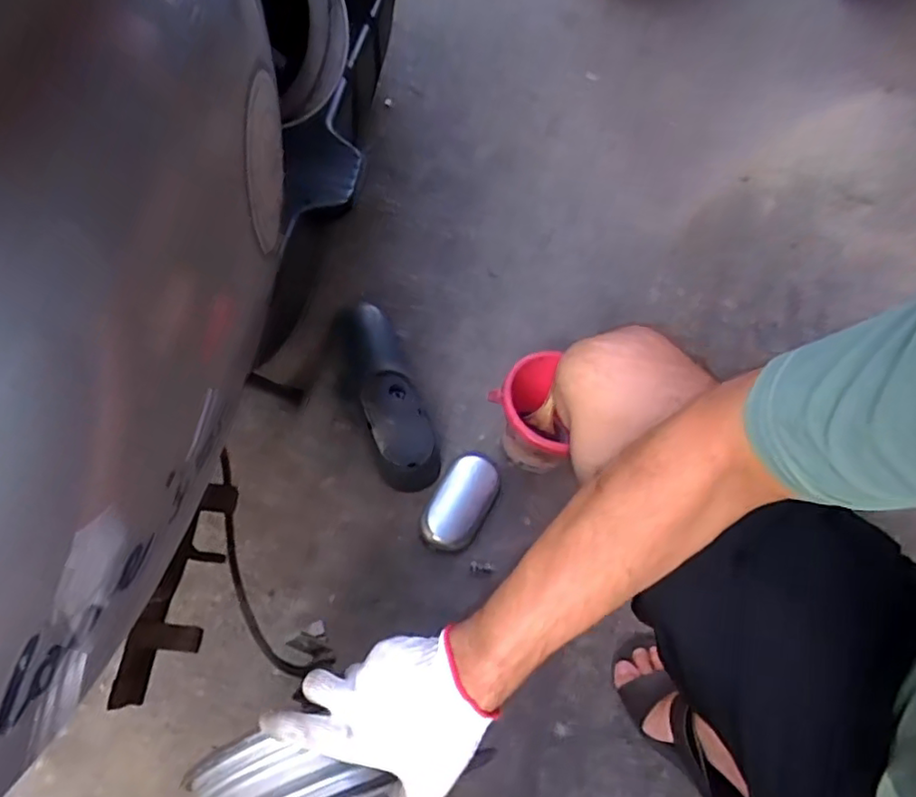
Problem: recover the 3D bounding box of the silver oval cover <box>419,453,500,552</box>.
[{"bbox_3d":[0.007,0.140,0.868,0.078,0.042,0.151,29,61,8],"label":"silver oval cover"}]

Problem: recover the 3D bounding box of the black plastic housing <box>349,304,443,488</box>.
[{"bbox_3d":[-0.103,-0.020,0.932,0.098,0.067,0.318,-9,63,-14],"label":"black plastic housing"}]

